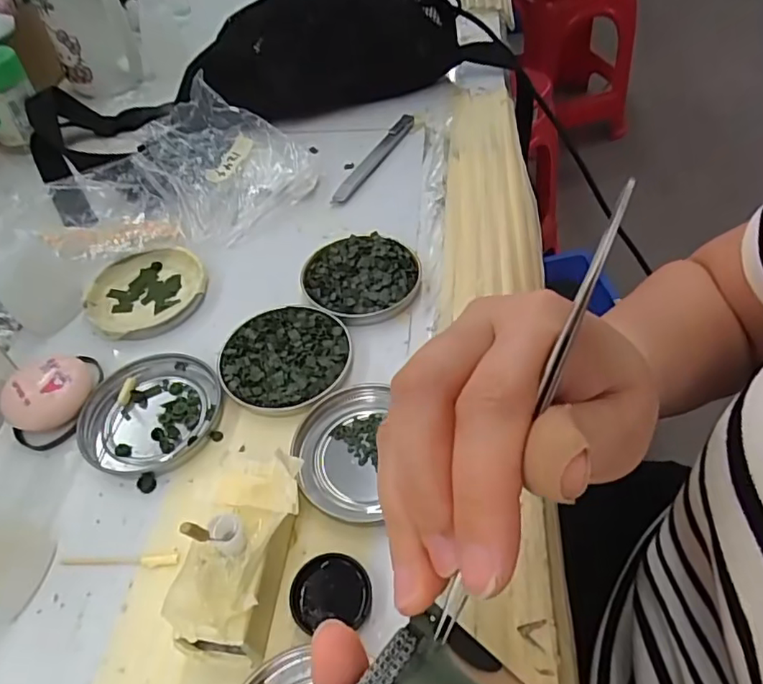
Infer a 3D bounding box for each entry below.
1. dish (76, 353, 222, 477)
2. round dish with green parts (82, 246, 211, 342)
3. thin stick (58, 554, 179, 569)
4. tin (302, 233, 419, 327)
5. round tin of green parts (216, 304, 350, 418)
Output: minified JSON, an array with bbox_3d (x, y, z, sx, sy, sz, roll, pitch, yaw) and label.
[{"bbox_3d":[-0.132,0.040,0.330,0.073,0.010,0.076,-3,50,3],"label":"dish"},{"bbox_3d":[-0.162,-0.034,0.396,0.079,0.013,0.073,-3,50,3],"label":"round dish with green parts"},{"bbox_3d":[-0.128,0.106,0.278,0.059,0.004,0.007,-3,50,3],"label":"thin stick"},{"bbox_3d":[-0.013,-0.044,0.384,0.077,0.011,0.074,-3,50,3],"label":"tin"},{"bbox_3d":[-0.058,0.010,0.346,0.075,0.009,0.078,-3,50,3],"label":"round tin of green parts"}]

